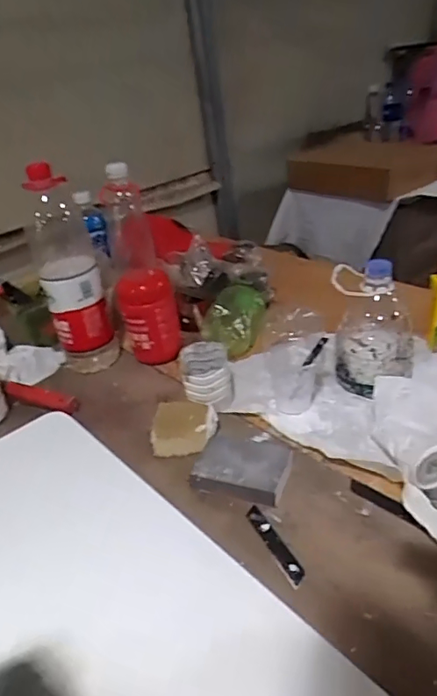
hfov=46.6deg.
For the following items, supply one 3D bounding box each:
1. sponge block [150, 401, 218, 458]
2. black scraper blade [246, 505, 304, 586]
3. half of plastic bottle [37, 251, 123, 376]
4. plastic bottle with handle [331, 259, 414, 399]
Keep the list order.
[{"bbox_3d":[-0.042,0.099,0.620,0.076,0.046,0.052,-5,32,10],"label":"sponge block"},{"bbox_3d":[0.054,0.190,0.495,0.015,0.004,0.095,-26,33,-15],"label":"black scraper blade"},{"bbox_3d":[-0.218,-0.054,0.807,0.095,0.171,0.098,-14,32,-4],"label":"half of plastic bottle"},{"bbox_3d":[0.199,-0.028,0.649,0.098,0.163,0.101,3,35,21],"label":"plastic bottle with handle"}]

